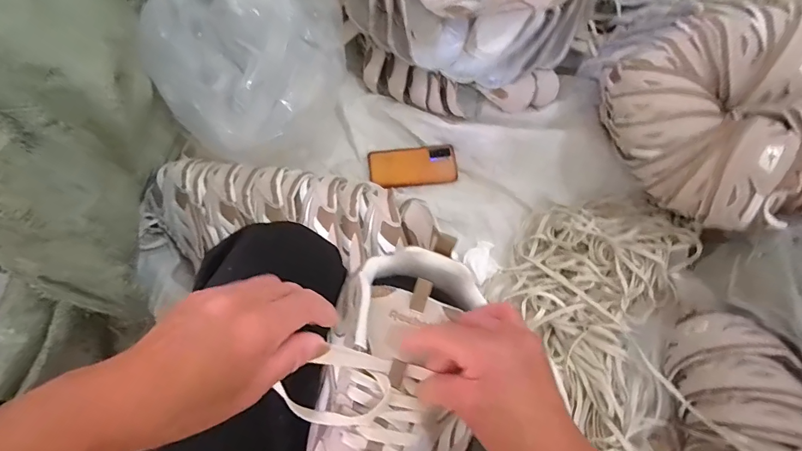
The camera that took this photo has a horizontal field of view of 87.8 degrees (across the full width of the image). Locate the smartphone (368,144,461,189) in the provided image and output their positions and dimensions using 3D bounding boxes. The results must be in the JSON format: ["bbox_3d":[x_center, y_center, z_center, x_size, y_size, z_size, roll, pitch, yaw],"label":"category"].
[{"bbox_3d":[0.023,-0.111,0.780,0.161,0.011,0.077,-7,72,-7],"label":"smartphone"}]

